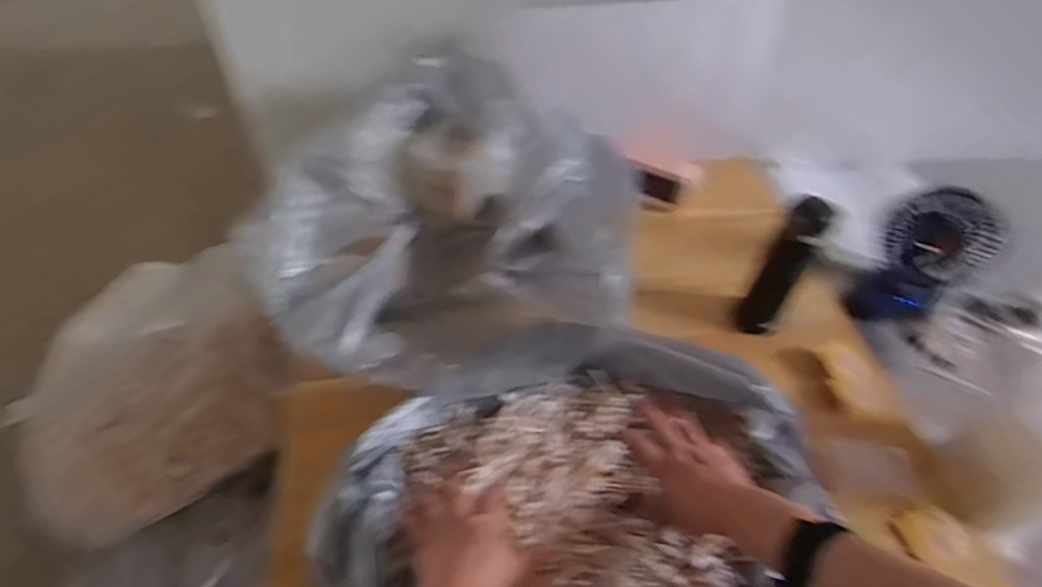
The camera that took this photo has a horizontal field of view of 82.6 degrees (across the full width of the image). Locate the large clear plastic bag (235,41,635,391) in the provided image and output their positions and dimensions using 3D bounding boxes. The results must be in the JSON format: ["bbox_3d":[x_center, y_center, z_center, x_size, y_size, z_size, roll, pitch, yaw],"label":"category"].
[{"bbox_3d":[-0.087,-0.076,0.748,0.476,0.217,0.355,-7,50,-9],"label":"large clear plastic bag"}]

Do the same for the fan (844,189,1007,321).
[{"bbox_3d":[0.599,-0.052,0.889,0.129,0.189,0.141,-35,59,-28],"label":"fan"}]

